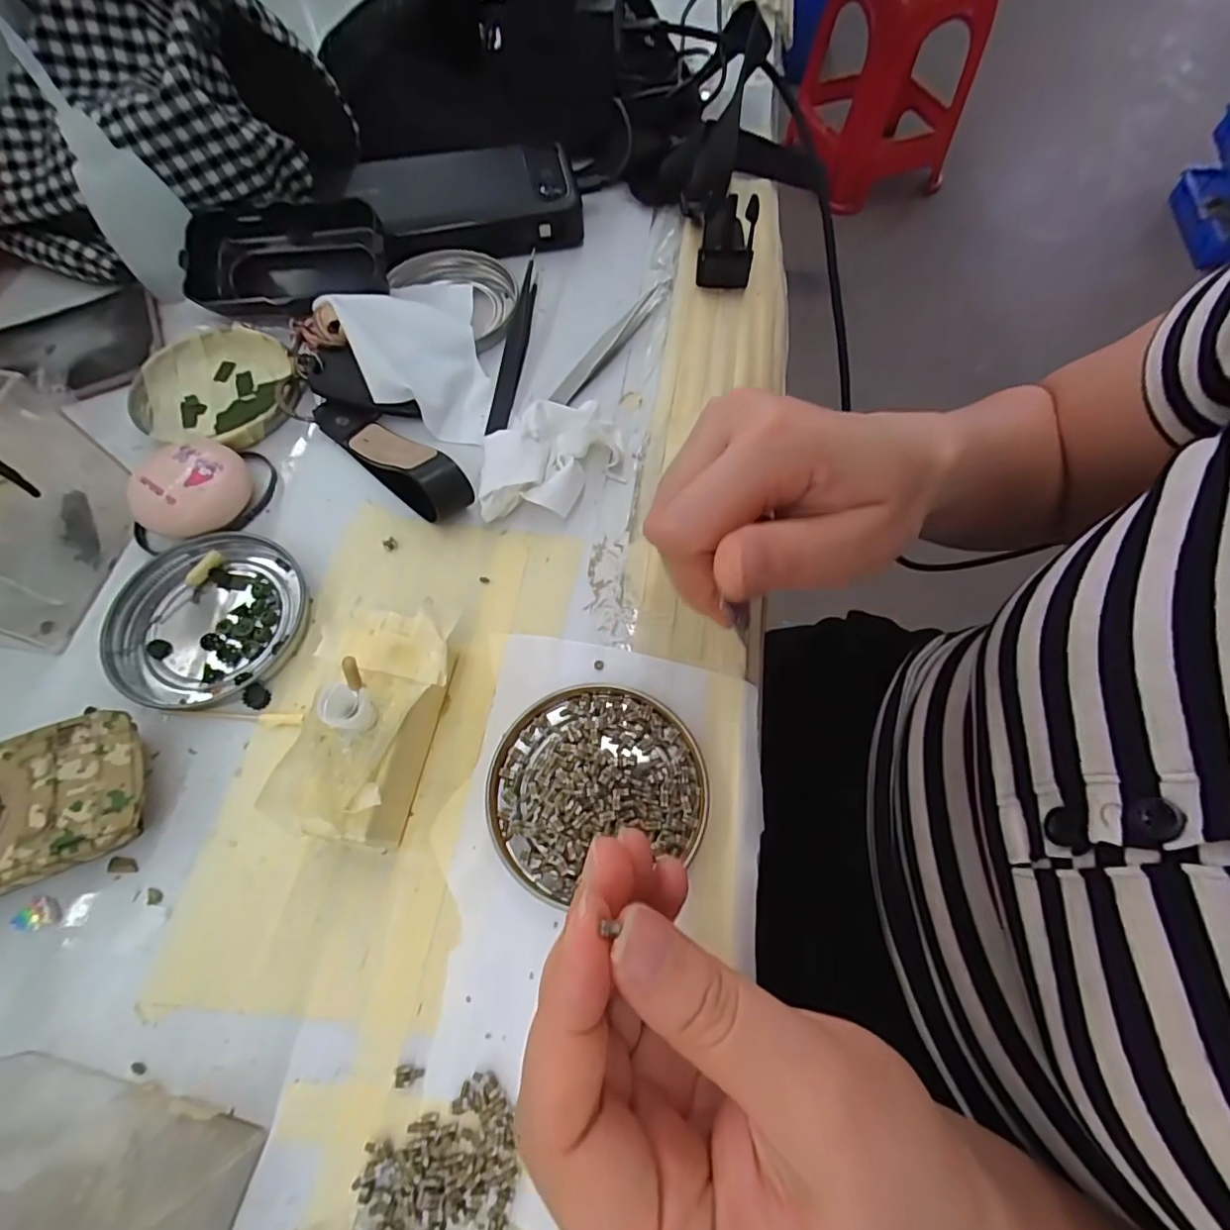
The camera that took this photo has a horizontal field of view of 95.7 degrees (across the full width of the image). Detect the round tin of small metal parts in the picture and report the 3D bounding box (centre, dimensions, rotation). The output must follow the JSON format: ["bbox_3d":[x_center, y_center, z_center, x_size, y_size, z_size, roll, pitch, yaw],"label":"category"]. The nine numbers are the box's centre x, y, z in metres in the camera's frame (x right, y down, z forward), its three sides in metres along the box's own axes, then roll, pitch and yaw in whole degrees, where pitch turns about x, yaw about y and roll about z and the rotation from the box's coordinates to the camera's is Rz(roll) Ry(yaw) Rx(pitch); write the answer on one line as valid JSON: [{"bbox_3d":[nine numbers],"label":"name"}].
[{"bbox_3d":[-0.007,0.063,0.209,0.079,0.010,0.073,0,66,-1],"label":"round tin of small metal parts"}]

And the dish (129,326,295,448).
[{"bbox_3d":[-0.208,-0.119,0.291,0.081,0.013,0.073,14,67,5],"label":"dish"}]

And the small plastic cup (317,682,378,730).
[{"bbox_3d":[-0.089,0.031,0.184,0.015,0.018,0.013,25,68,12],"label":"small plastic cup"}]

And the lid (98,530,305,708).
[{"bbox_3d":[-0.174,0.000,0.238,0.075,0.008,0.074,0,66,-1],"label":"lid"}]

